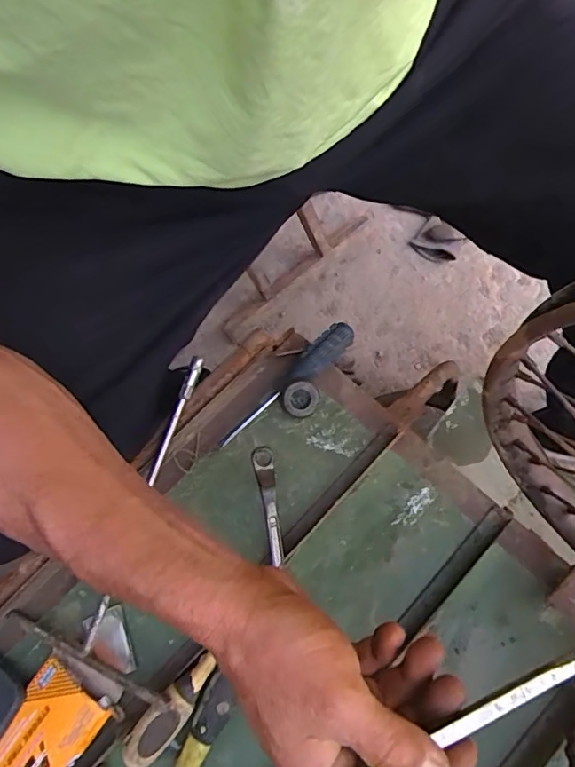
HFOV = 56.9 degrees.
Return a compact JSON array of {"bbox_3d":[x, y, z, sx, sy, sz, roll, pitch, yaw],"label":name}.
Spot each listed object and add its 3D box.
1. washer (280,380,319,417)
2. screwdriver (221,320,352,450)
[{"bbox_3d":[0.013,0.016,0.534,0.036,0.021,0.033,-22,79,-6],"label":"washer"},{"bbox_3d":[-0.003,0.000,0.545,0.171,0.022,0.029,-42,81,4],"label":"screwdriver"}]

